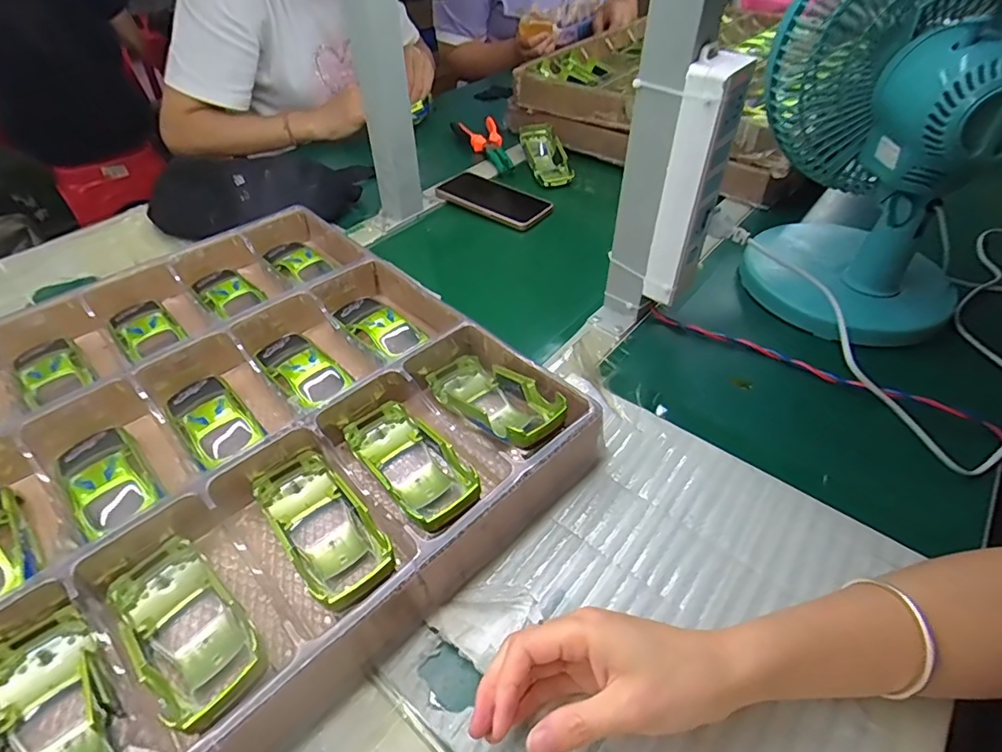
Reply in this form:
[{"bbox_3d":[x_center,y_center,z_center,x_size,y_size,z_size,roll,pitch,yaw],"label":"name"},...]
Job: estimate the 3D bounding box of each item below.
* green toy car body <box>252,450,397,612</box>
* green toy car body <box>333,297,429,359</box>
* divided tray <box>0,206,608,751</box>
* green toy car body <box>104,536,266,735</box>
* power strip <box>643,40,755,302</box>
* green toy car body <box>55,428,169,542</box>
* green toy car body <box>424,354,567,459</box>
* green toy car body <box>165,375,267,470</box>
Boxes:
[{"bbox_3d":[-0.119,0.100,0.348,0.057,0.041,0.133,-32,53,-27],"label":"green toy car body"},{"bbox_3d":[-0.114,-0.044,0.488,0.048,0.030,0.109,-33,53,-27],"label":"green toy car body"},{"bbox_3d":[-0.331,0.102,0.349,0.695,0.049,0.484,-35,54,-29],"label":"divided tray"},{"bbox_3d":[-0.188,0.148,0.307,0.120,0.033,0.051,33,54,29],"label":"green toy car body"},{"bbox_3d":[0.156,-0.152,0.425,0.037,0.193,0.045,27,52,25],"label":"power strip"},{"bbox_3d":[-0.291,0.072,0.379,0.050,0.027,0.100,-35,54,-29],"label":"green toy car body"},{"bbox_3d":[-0.007,0.018,0.419,0.061,0.055,0.135,-31,53,-26],"label":"green toy car body"},{"bbox_3d":[-0.234,0.033,0.416,0.049,0.030,0.106,-36,55,-29],"label":"green toy car body"}]

